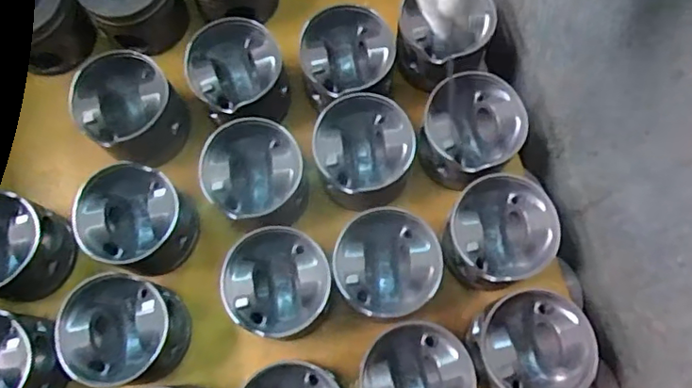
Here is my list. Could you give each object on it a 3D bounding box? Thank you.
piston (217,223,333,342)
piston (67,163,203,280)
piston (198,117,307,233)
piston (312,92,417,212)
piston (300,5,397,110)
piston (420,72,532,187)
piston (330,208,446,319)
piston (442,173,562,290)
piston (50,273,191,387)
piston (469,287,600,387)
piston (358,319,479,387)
[{"bbox_3d":[-0.055,0.080,0.497,0.088,0.074,0.086,0,74,1],"label":"piston"},{"bbox_3d":[-0.187,0.024,0.515,0.093,0.076,0.085,0,74,1],"label":"piston"},{"bbox_3d":[-0.081,-0.015,0.520,0.096,0.072,0.087,39,78,11],"label":"piston"},{"bbox_3d":[0.016,-0.036,0.530,0.085,0.077,0.092,0,74,1],"label":"piston"},{"bbox_3d":[0.002,-0.125,0.556,0.088,0.071,0.089,0,74,1],"label":"piston"},{"bbox_3d":[0.113,-0.055,0.529,0.088,0.072,0.091,0,74,1],"label":"piston"},{"bbox_3d":[0.035,0.064,0.499,0.087,0.067,0.087,0,74,1],"label":"piston"},{"bbox_3d":[0.133,0.037,0.503,0.085,0.066,0.091,0,74,1],"label":"piston"},{"bbox_3d":[-0.189,0.123,0.491,0.094,0.073,0.097,17,75,6],"label":"piston"},{"bbox_3d":[0.151,0.125,0.468,0.092,0.050,0.085,0,74,1],"label":"piston"},{"bbox_3d":[0.057,0.153,0.469,0.085,0.075,0.086,0,74,1],"label":"piston"}]

